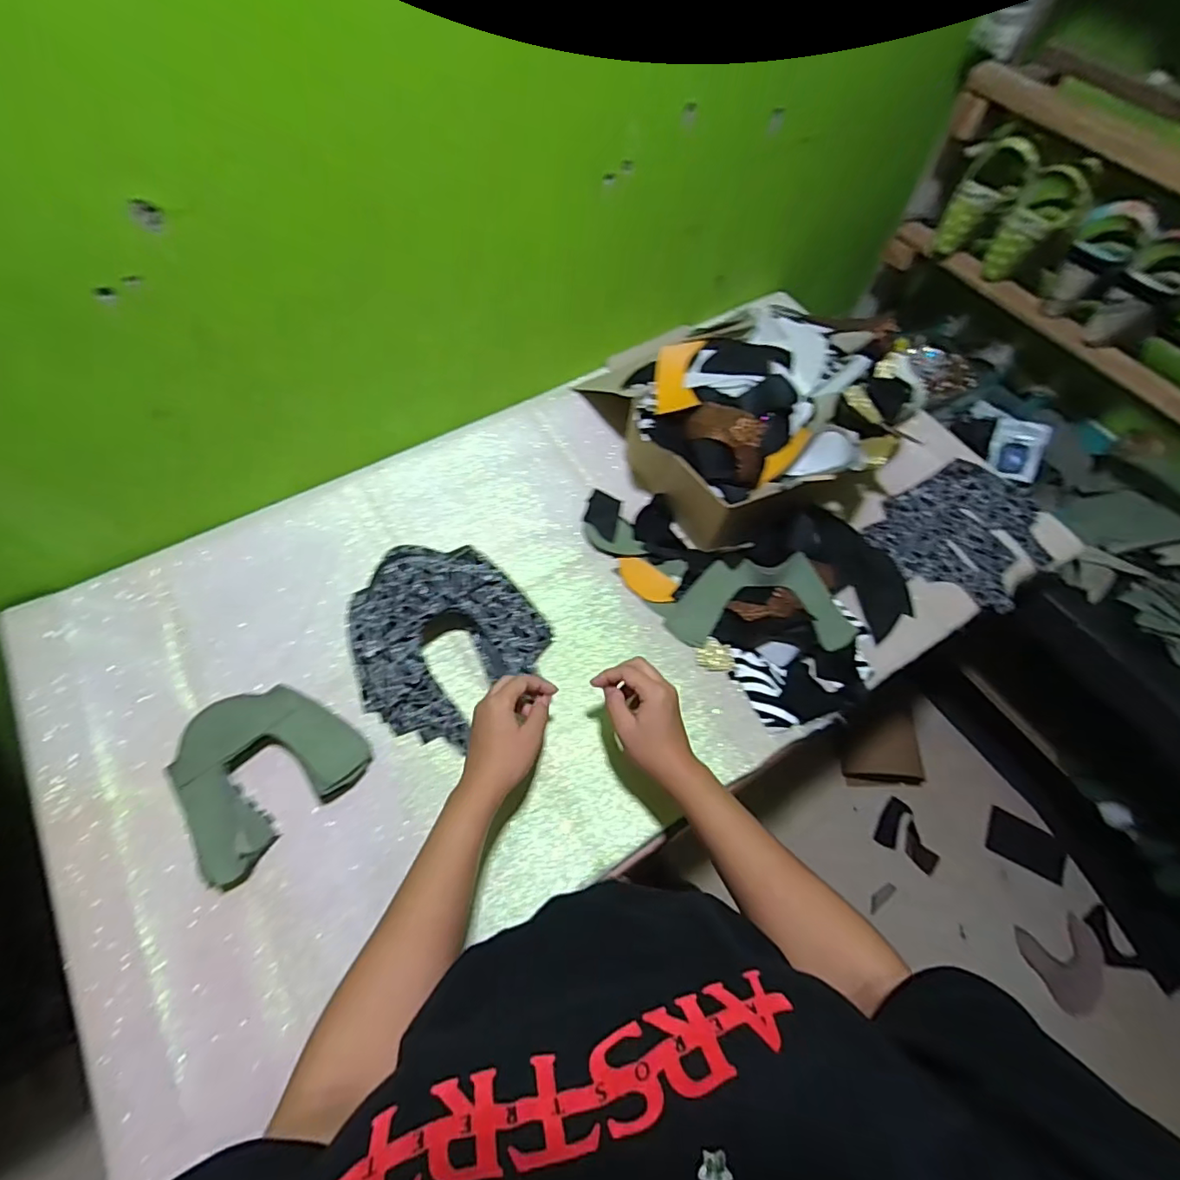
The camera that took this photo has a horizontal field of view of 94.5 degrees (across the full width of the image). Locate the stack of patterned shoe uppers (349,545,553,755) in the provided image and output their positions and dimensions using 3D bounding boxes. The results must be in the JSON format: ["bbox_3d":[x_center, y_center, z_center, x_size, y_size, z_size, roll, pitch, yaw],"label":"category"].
[{"bbox_3d":[-0.170,0.045,0.591,0.194,0.096,0.189,31,65,13],"label":"stack of patterned shoe uppers"}]

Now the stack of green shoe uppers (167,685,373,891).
[{"bbox_3d":[-0.330,0.176,0.542,0.142,0.048,0.171,42,68,17],"label":"stack of green shoe uppers"}]

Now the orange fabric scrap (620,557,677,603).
[{"bbox_3d":[0.071,-0.012,0.694,0.082,0.010,0.039,35,66,14],"label":"orange fabric scrap"}]

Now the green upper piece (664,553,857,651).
[{"bbox_3d":[0.212,0.014,0.656,0.219,0.059,0.095,4,62,-1],"label":"green upper piece"}]

